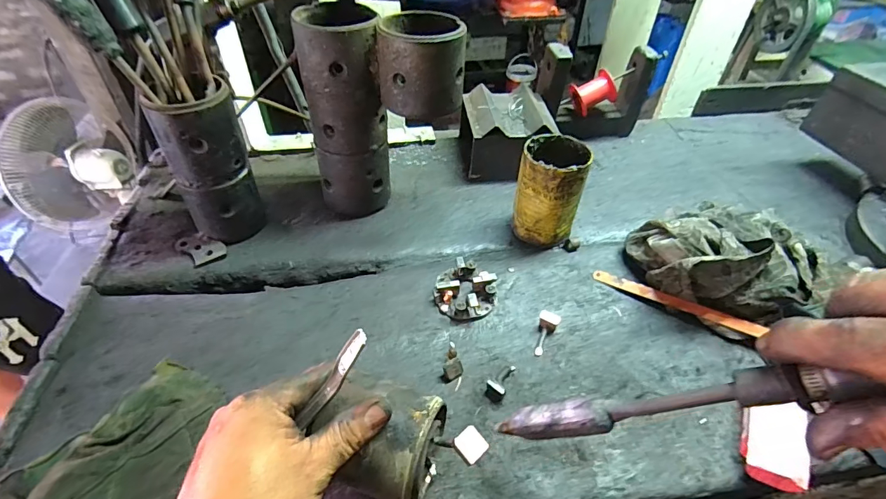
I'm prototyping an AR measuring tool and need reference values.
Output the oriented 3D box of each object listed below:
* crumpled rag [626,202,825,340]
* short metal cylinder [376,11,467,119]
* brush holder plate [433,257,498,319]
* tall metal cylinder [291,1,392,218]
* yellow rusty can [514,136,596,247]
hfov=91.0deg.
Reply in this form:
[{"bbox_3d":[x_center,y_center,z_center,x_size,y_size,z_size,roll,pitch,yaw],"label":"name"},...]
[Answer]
[{"bbox_3d":[0.305,0.017,0.477,0.141,0.077,0.175,-21,48,-22],"label":"crumpled rag"},{"bbox_3d":[-0.023,-0.194,0.459,0.087,0.079,0.080,-2,44,-3],"label":"short metal cylinder"},{"bbox_3d":[0.026,0.042,0.481,0.066,0.028,0.063,1,44,-1],"label":"brush holder plate"},{"bbox_3d":[-0.111,-0.151,0.520,0.089,0.236,0.076,-2,44,-3],"label":"tall metal cylinder"},{"bbox_3d":[0.131,-0.068,0.529,0.080,0.120,0.078,18,46,17],"label":"yellow rusty can"}]

